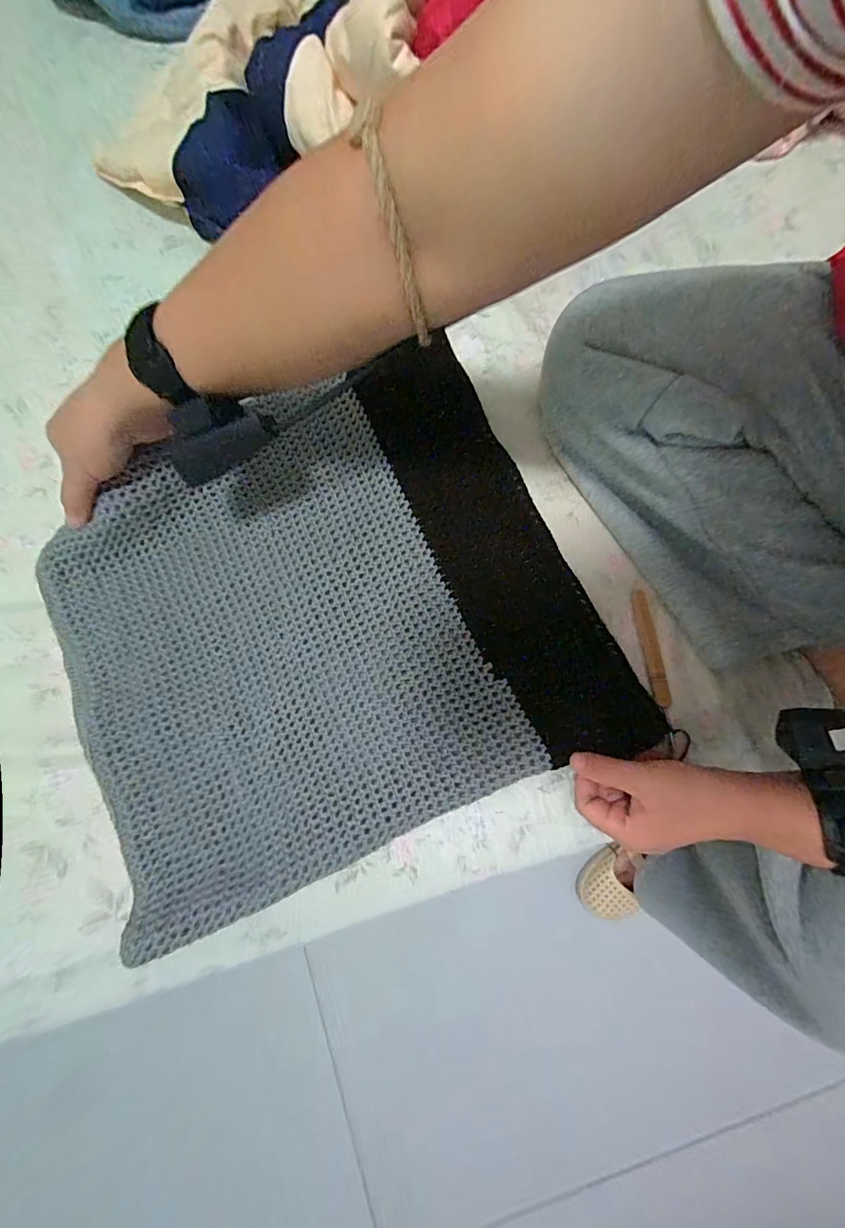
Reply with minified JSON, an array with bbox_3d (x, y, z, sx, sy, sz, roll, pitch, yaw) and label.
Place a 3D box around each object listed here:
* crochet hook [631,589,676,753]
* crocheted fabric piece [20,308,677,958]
[{"bbox_3d":[0.193,0.042,0.373,0.014,0.007,0.127,-8,79,-2],"label":"crochet hook"},{"bbox_3d":[-0.072,-0.010,0.360,0.398,0.040,0.367,-20,80,-4],"label":"crocheted fabric piece"}]

